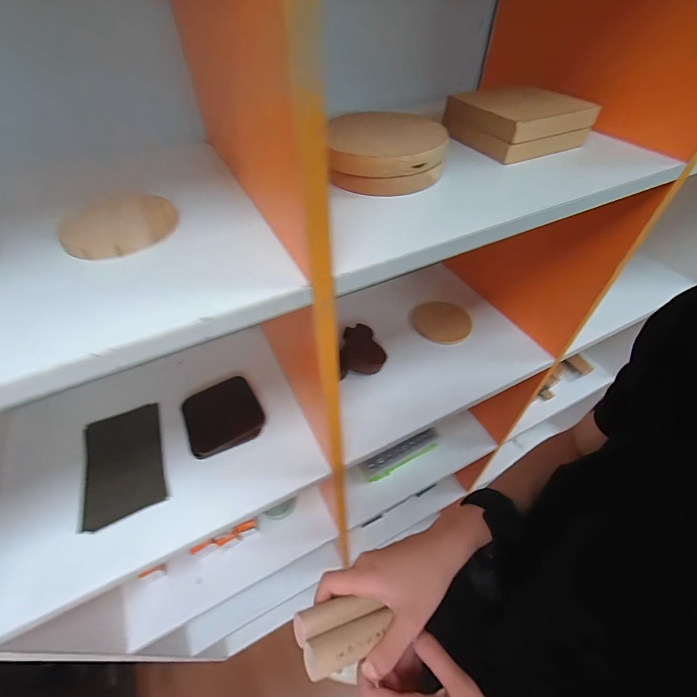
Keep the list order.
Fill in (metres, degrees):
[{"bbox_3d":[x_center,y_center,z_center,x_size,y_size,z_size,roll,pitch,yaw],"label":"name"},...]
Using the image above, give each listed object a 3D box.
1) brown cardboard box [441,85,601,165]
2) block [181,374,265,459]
[{"bbox_3d":[0.176,-0.241,0.375,0.117,0.039,0.100,-20,52,-17],"label":"brown cardboard box"},{"bbox_3d":[-0.175,0.092,0.493,0.099,0.022,0.093,-22,53,-18],"label":"block"}]

